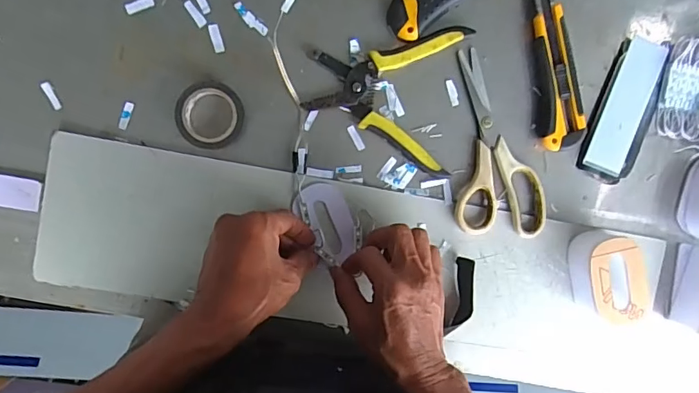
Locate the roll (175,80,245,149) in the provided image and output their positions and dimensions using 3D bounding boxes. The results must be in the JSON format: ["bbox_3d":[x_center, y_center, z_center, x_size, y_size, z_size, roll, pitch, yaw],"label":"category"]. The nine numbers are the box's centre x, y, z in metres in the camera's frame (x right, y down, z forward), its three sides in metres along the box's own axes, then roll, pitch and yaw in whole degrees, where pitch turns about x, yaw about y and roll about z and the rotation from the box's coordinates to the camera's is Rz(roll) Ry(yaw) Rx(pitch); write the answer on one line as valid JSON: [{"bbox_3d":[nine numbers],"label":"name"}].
[{"bbox_3d":[-0.127,-0.074,0.445,0.057,0.019,0.059,0,94,-6],"label":"roll"}]

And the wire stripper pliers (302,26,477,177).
[{"bbox_3d":[0.039,-0.108,0.460,0.149,0.013,0.134,18,92,-7],"label":"wire stripper pliers"}]

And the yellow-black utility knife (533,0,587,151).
[{"bbox_3d":[0.202,-0.125,0.474,0.039,0.022,0.153,-6,95,-6],"label":"yellow-black utility knife"}]

